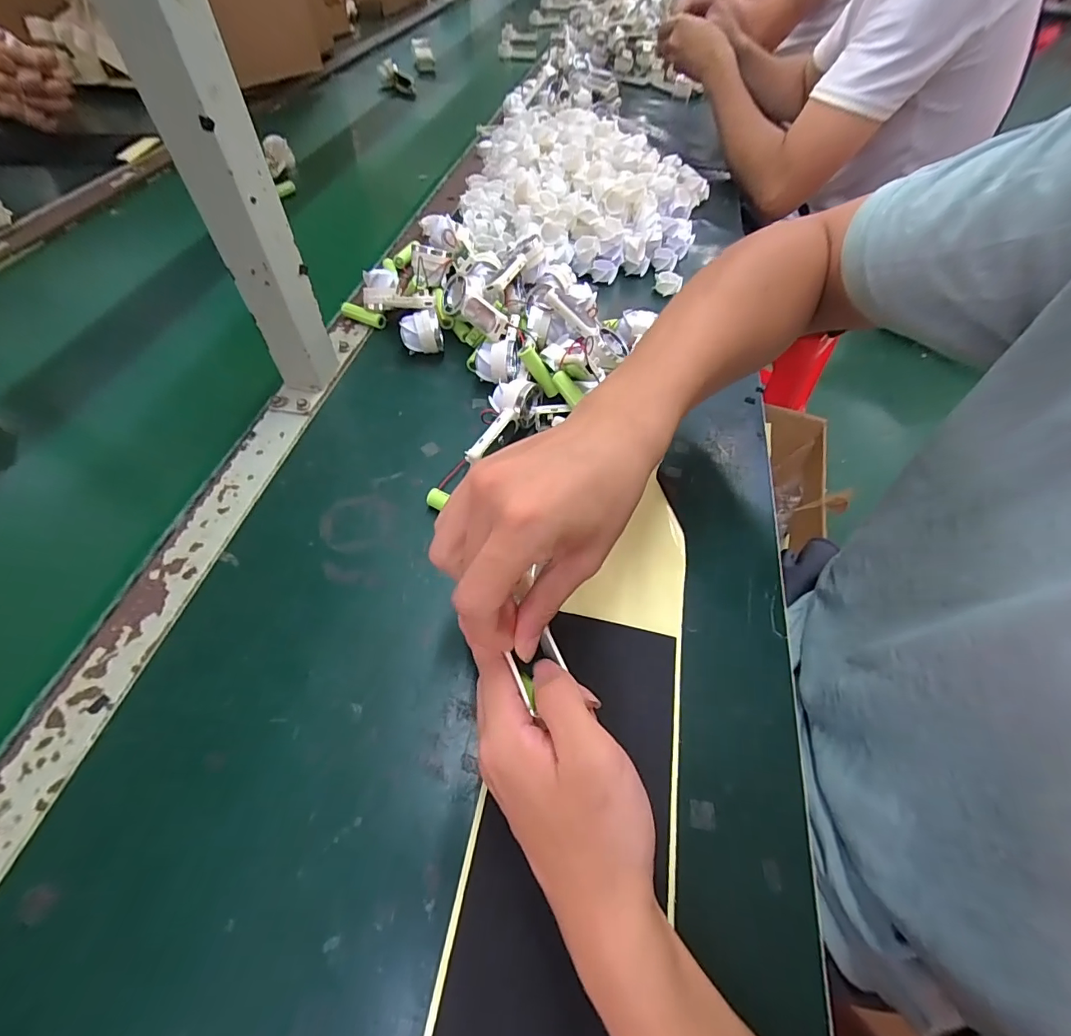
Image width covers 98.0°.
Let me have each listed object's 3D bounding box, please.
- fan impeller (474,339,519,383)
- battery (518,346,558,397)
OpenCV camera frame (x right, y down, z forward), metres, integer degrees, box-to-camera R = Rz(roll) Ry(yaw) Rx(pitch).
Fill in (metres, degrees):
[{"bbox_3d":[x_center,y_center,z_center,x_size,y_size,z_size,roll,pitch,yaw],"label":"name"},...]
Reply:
[{"bbox_3d":[-0.035,-0.139,0.427,0.038,0.034,0.031,2,56,-3],"label":"fan impeller"},{"bbox_3d":[0.004,-0.130,0.414,0.012,0.050,0.010,-7,42,46],"label":"battery"}]

